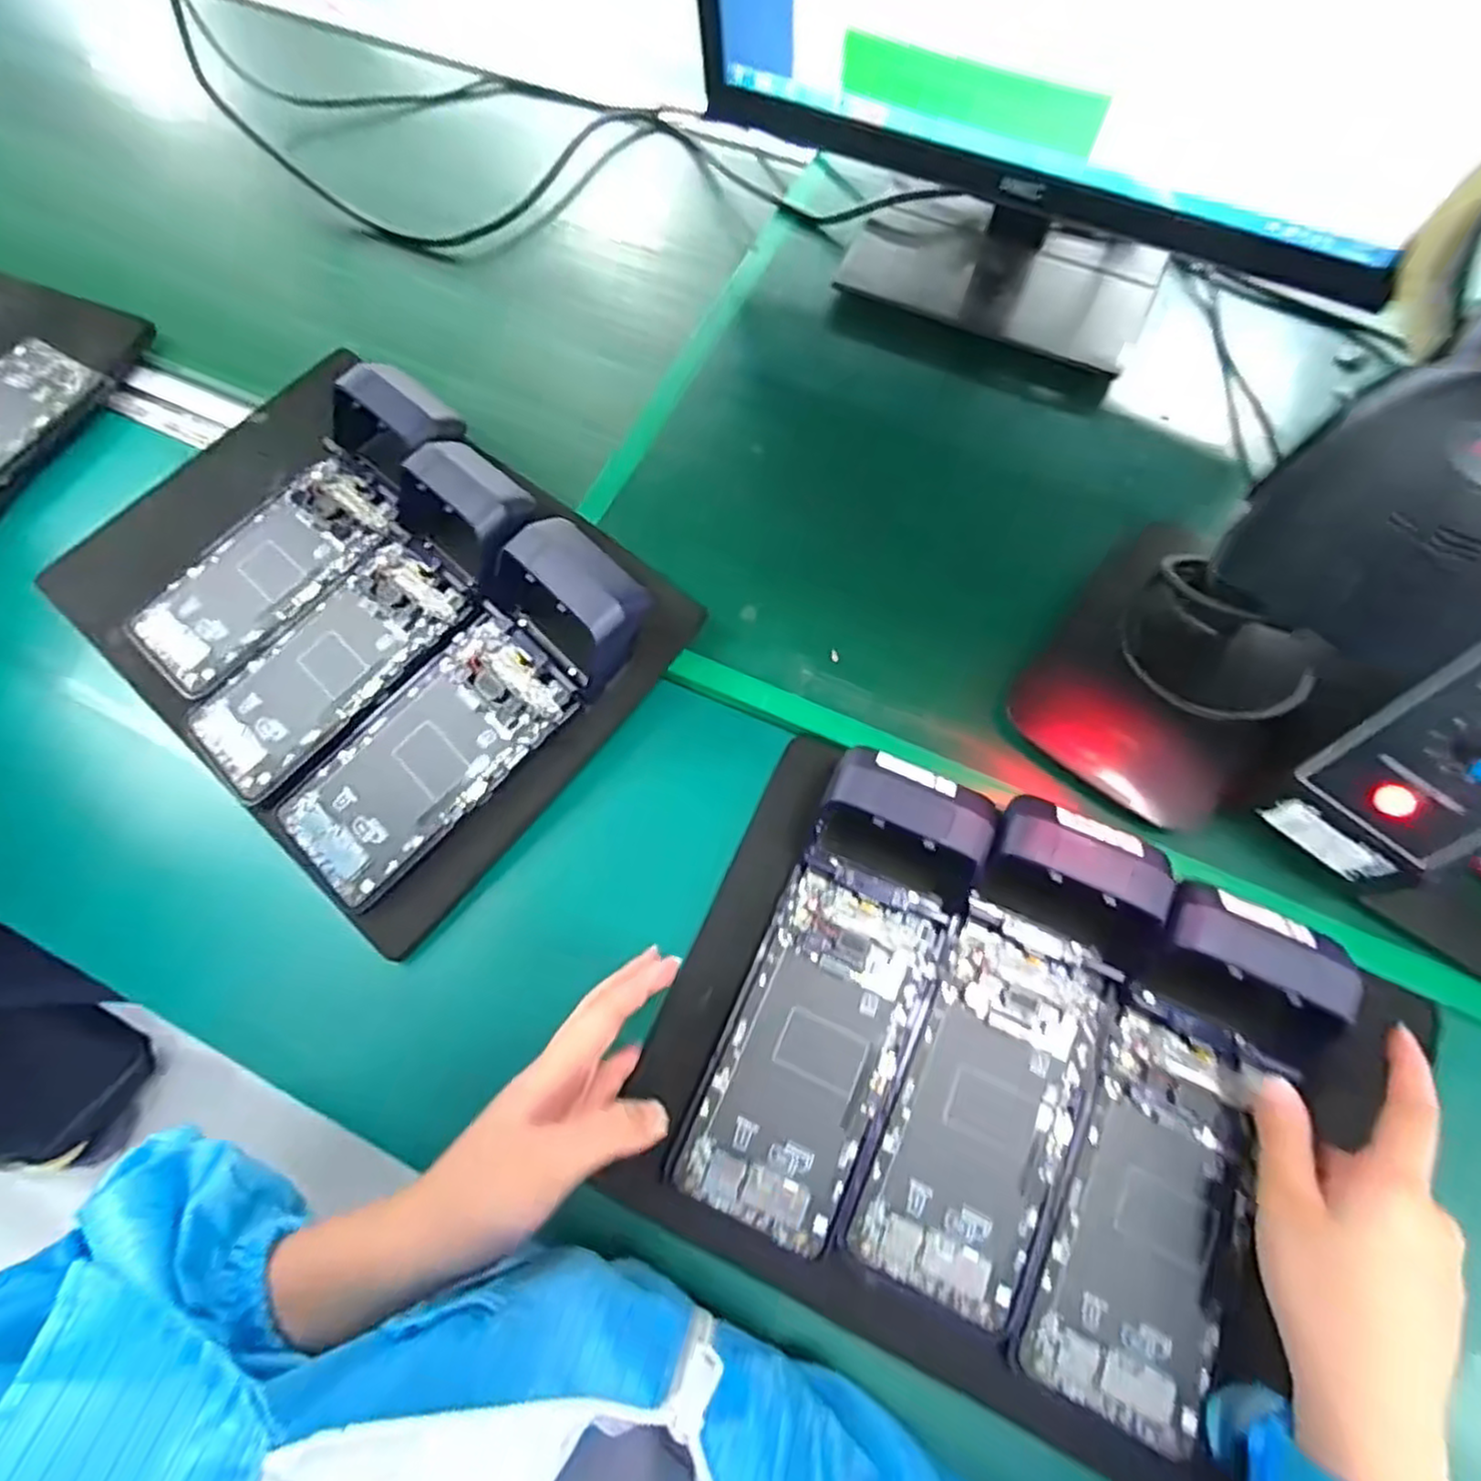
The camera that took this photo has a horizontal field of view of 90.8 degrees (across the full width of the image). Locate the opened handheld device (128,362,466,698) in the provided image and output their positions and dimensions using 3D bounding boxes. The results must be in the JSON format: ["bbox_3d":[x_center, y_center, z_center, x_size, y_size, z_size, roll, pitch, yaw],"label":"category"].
[{"bbox_3d":[-0.264,-0.128,0.428,0.224,0.051,0.088,-42,74,-15],"label":"opened handheld device"}]

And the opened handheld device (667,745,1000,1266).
[{"bbox_3d":[0.045,0.114,0.338,0.080,0.042,0.215,24,70,9],"label":"opened handheld device"}]

